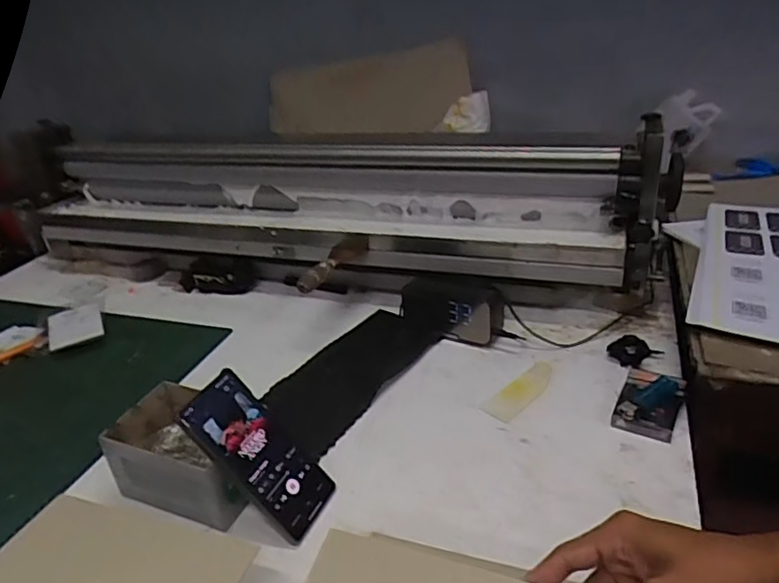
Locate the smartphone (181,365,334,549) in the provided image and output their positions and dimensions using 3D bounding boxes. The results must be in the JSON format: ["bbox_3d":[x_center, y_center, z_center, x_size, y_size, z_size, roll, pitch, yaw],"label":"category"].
[{"bbox_3d":[-0.124,0.155,0.554,0.015,0.162,0.080,-39,2,40],"label":"smartphone"}]

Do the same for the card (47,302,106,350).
[{"bbox_3d":[-0.510,0.056,0.936,0.080,0.010,0.112,-19,35,-23],"label":"card"}]

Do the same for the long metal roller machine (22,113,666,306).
[{"bbox_3d":[-0.177,-0.134,1.027,1.218,0.243,0.215,4,29,20],"label":"long metal roller machine"}]

